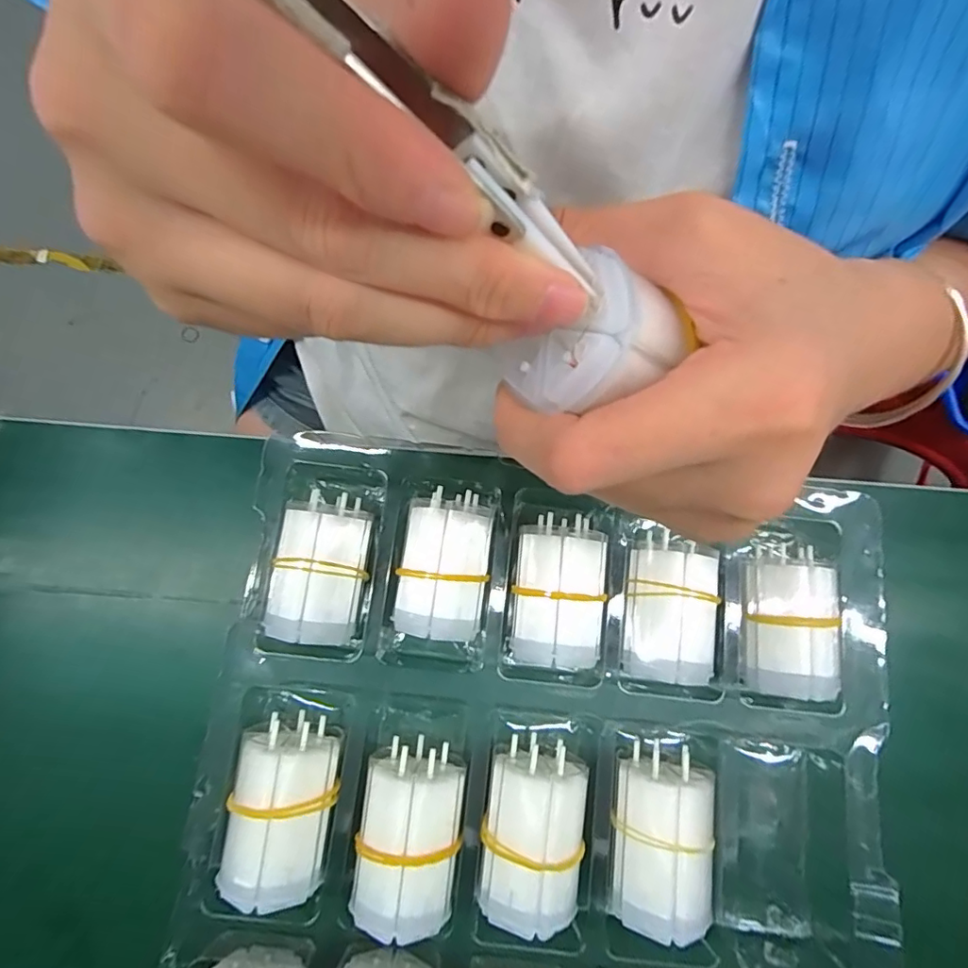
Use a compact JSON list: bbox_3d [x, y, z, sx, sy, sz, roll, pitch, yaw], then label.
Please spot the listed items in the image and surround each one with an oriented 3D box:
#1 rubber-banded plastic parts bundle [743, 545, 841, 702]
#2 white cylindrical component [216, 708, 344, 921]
[{"bbox_3d":[0.135,0.061,0.230,0.033,0.024,0.061,10,78,1],"label":"rubber-banded plastic parts bundle"},{"bbox_3d":[-0.082,0.130,0.217,0.040,0.032,0.063,4,78,0],"label":"white cylindrical component"}]

